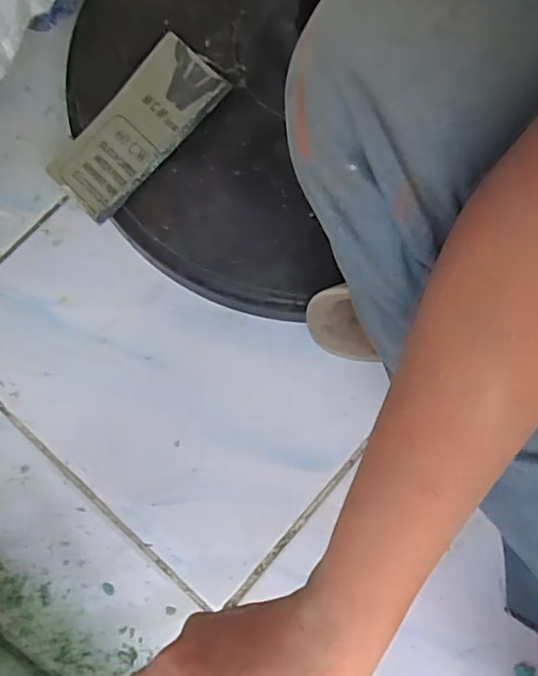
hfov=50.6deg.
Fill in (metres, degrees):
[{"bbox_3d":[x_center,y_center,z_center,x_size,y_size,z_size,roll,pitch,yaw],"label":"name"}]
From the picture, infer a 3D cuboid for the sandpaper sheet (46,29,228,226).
[{"bbox_3d":[-0.098,-0.153,0.419,0.137,0.008,0.070,-44,76,6],"label":"sandpaper sheet"}]

